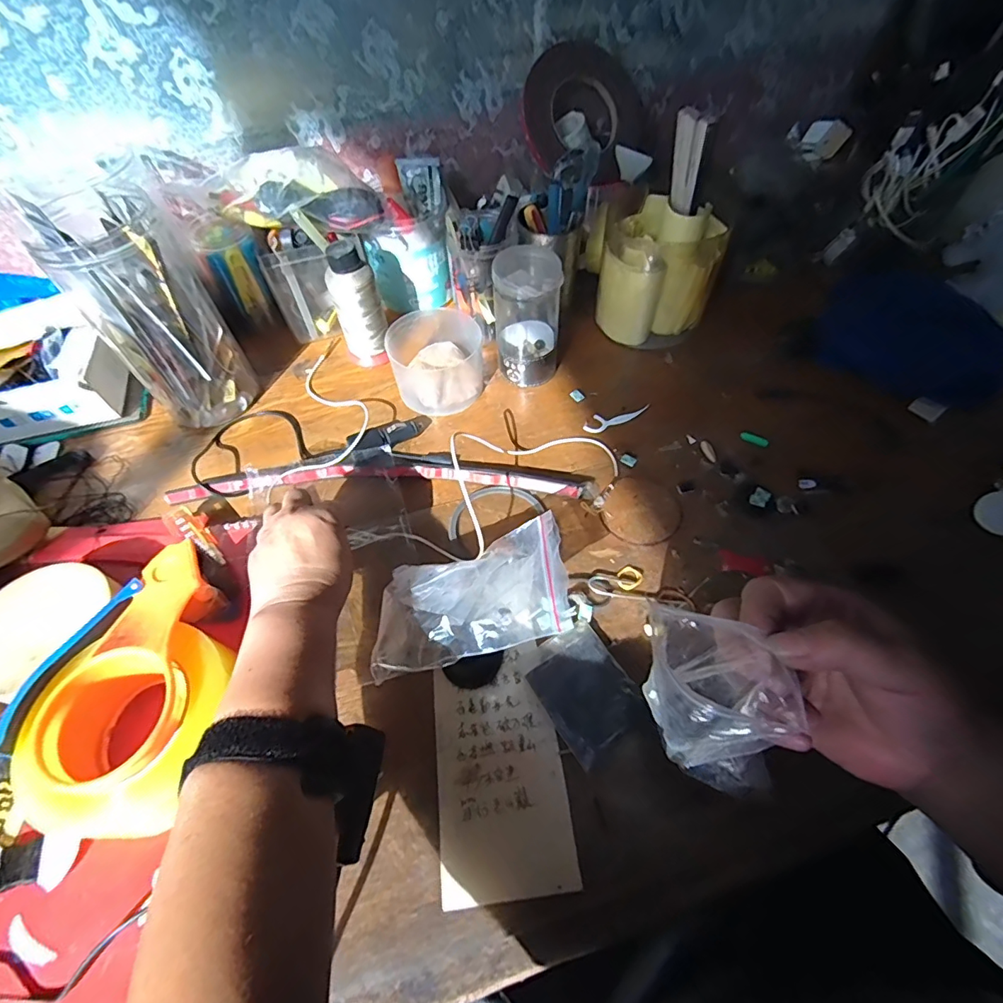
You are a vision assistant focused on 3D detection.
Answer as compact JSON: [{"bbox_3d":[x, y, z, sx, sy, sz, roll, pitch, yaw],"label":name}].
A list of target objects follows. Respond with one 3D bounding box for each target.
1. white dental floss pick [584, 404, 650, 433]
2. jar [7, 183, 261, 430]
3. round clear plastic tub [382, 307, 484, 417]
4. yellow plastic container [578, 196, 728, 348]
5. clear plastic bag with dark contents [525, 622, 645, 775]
[{"bbox_3d":[0.118,-0.088,0.507,0.074,0.004,0.022,-22,55,-12],"label":"white dental floss pick"},{"bbox_3d":[-0.326,-0.177,0.474,0.095,0.200,0.101,-2,54,2],"label":"jar"},{"bbox_3d":[-0.069,-0.153,0.530,0.095,0.063,0.101,-2,54,2],"label":"round clear plastic tub"},{"bbox_3d":[0.168,-0.262,0.554,0.126,0.125,0.132,-4,54,1],"label":"yellow plastic container"},{"bbox_3d":[0.060,0.133,0.347,0.061,0.013,0.069,-29,57,-16],"label":"clear plastic bag with dark contents"}]

